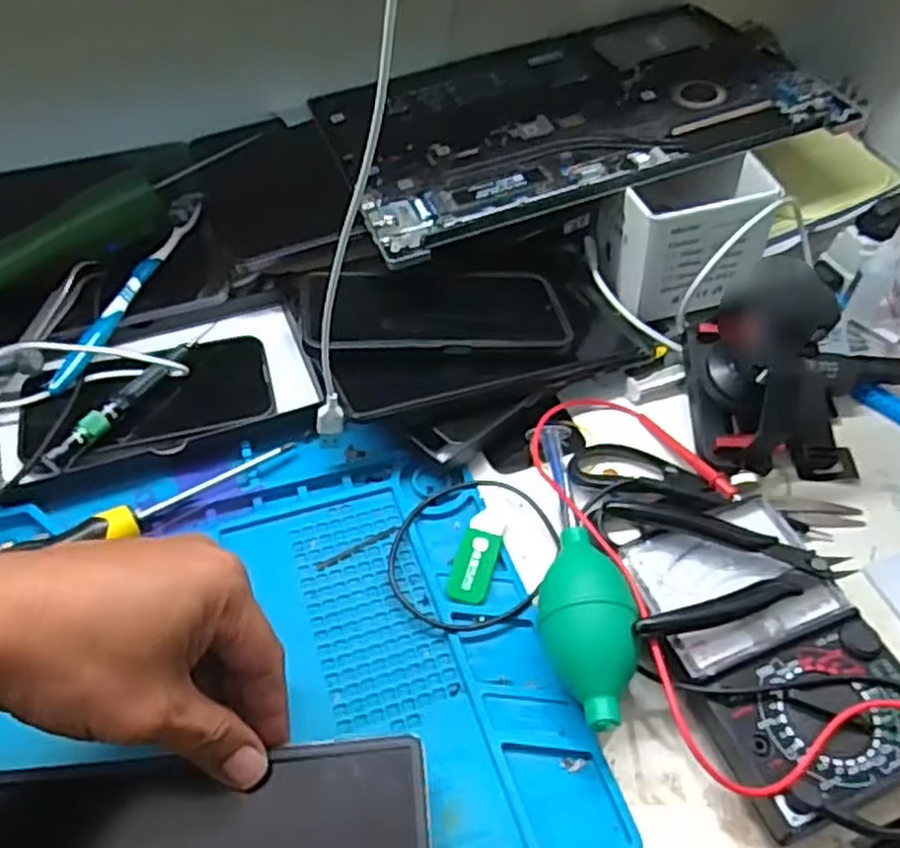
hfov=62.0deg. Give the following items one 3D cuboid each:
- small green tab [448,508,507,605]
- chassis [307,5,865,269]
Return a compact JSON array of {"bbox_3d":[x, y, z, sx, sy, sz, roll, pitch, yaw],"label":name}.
[{"bbox_3d":[0.017,0.074,0.427,0.021,0.010,0.063,13,50,8],"label":"small green tab"},{"bbox_3d":[0.092,-0.243,0.577,0.371,0.015,0.229,-19,52,-11],"label":"chassis"}]

